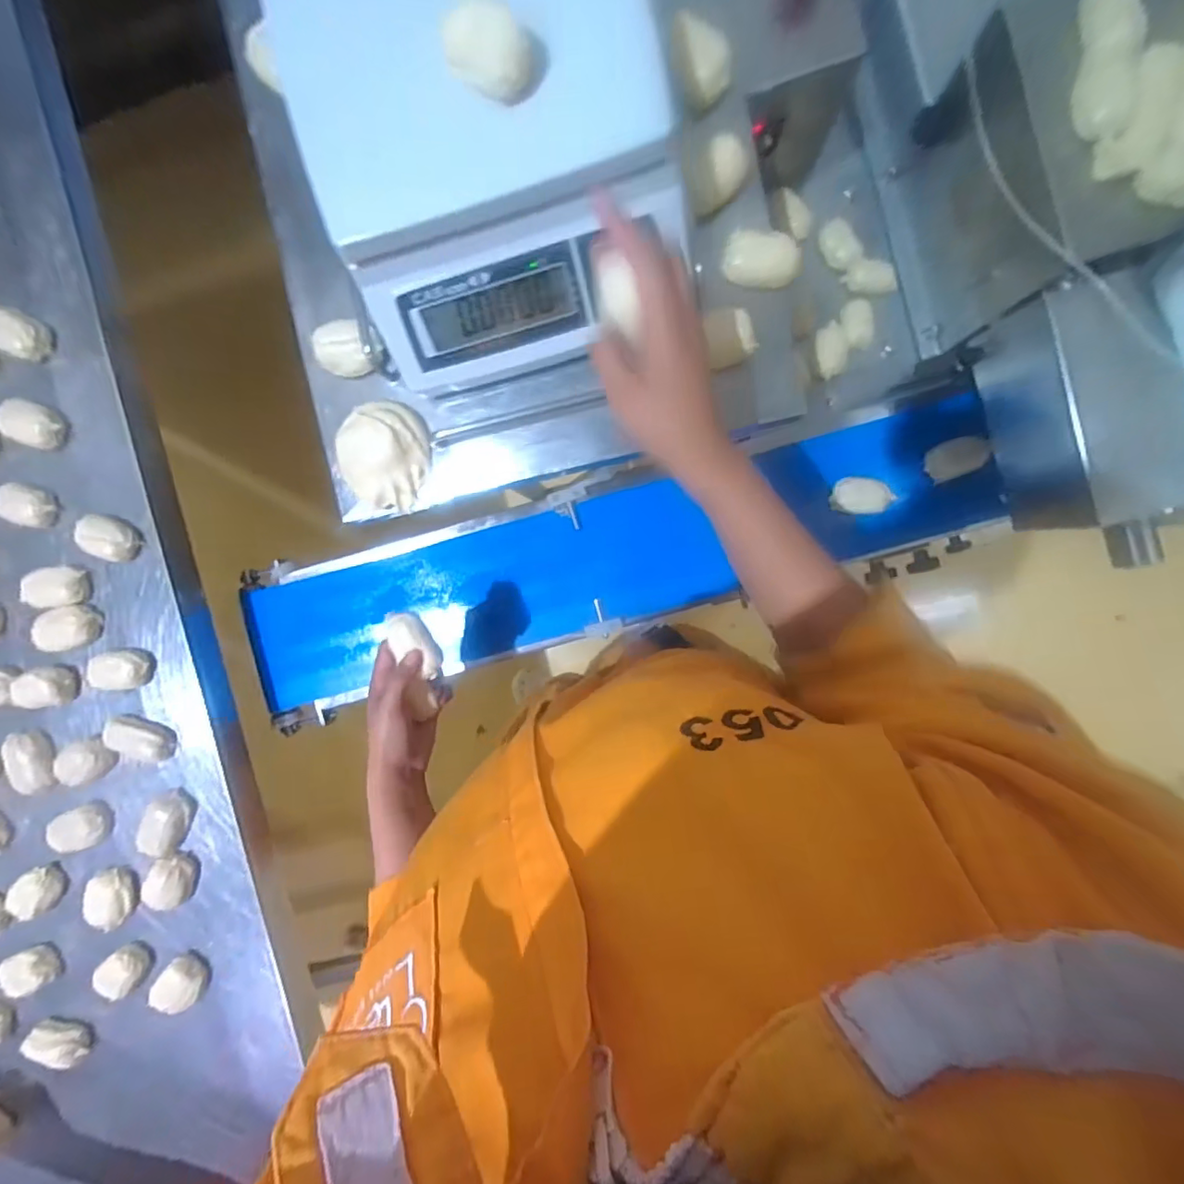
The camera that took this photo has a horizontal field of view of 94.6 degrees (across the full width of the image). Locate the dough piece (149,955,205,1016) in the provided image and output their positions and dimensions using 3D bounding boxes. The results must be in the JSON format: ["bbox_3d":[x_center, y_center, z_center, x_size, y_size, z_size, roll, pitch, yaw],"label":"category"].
[{"bbox_3d":[-0.457,0.435,0.606,0.055,0.026,0.047,-45,89,5],"label":"dough piece"}]

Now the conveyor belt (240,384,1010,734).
[{"bbox_3d":[0.022,-0.042,0.664,0.858,0.090,0.175,-17,91,5],"label":"conveyor belt"}]

